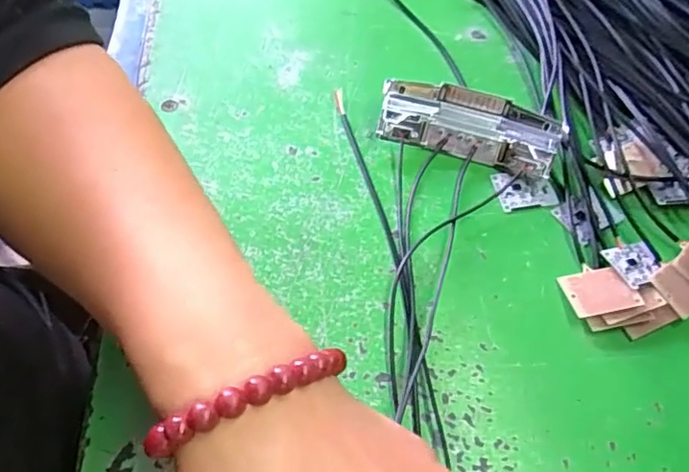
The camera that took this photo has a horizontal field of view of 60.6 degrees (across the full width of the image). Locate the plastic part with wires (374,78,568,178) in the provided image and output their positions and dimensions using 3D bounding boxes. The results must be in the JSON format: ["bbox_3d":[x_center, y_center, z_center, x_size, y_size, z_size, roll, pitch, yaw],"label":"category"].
[{"bbox_3d":[0.070,-0.063,0.329,0.096,0.023,0.040,14,59,7],"label":"plastic part with wires"}]

